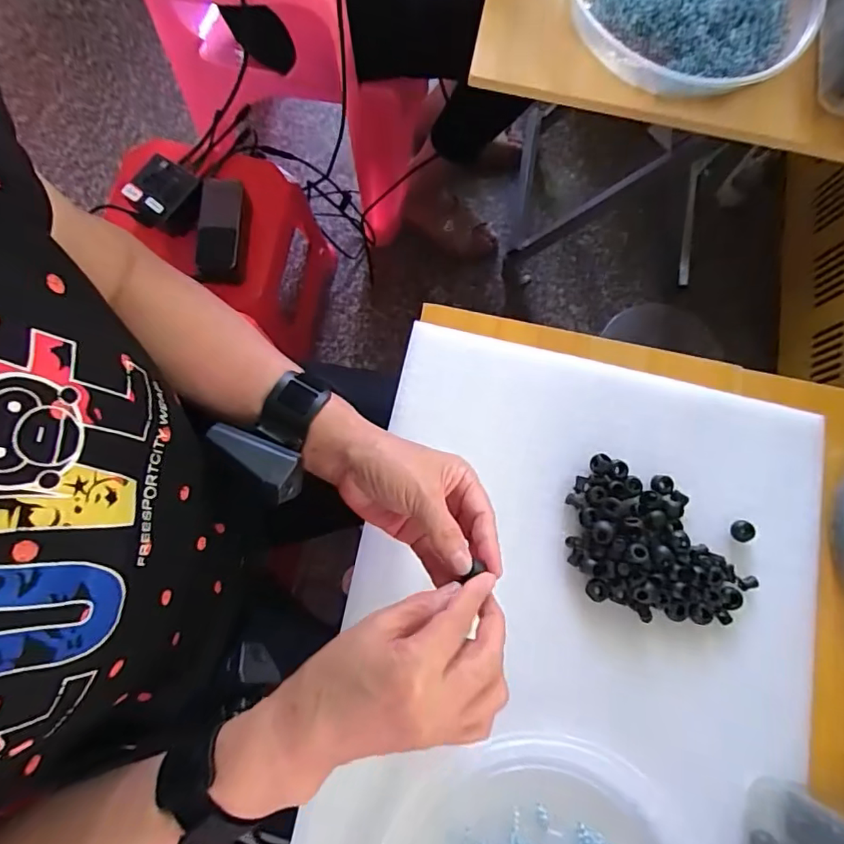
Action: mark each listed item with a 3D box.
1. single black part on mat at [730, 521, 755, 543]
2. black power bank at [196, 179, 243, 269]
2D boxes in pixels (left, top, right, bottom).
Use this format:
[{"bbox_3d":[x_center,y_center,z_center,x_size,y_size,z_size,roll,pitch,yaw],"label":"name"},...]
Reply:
[{"bbox_3d":[0.273,0.093,0.440,0.016,0.007,0.018,13,78,0],"label":"single black part on mat"},{"bbox_3d":[-0.290,-0.287,0.742,0.057,0.023,0.132,2,79,-2],"label":"black power bank"}]

